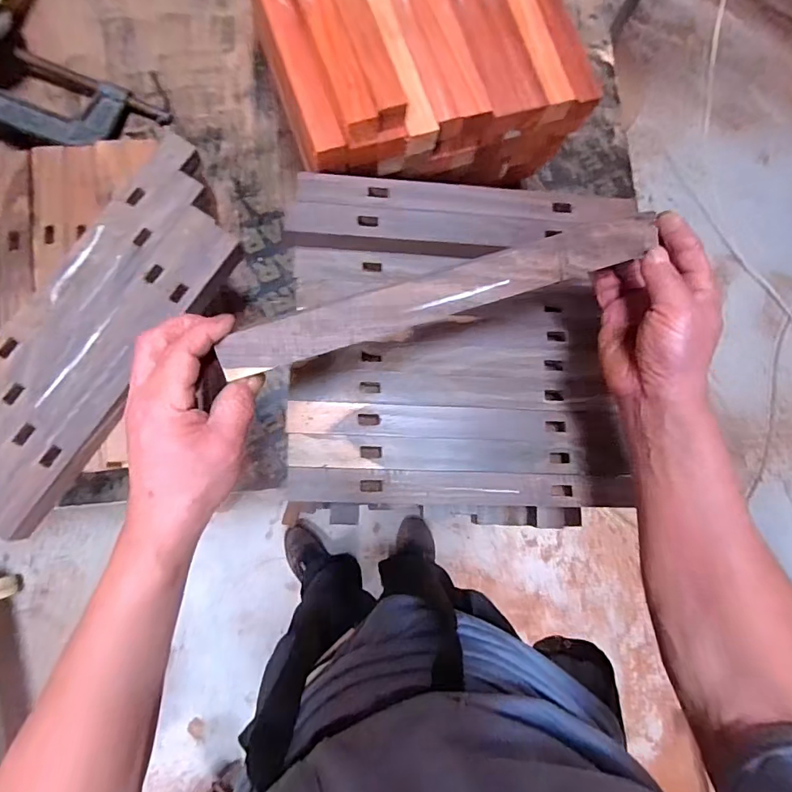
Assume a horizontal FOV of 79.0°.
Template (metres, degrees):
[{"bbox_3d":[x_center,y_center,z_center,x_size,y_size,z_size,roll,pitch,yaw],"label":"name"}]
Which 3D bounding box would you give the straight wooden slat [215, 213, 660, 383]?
[{"bbox_3d":[0.036,-0.073,0.339,0.317,0.009,0.033,-18,107,-7],"label":"straight wooden slat"}]

